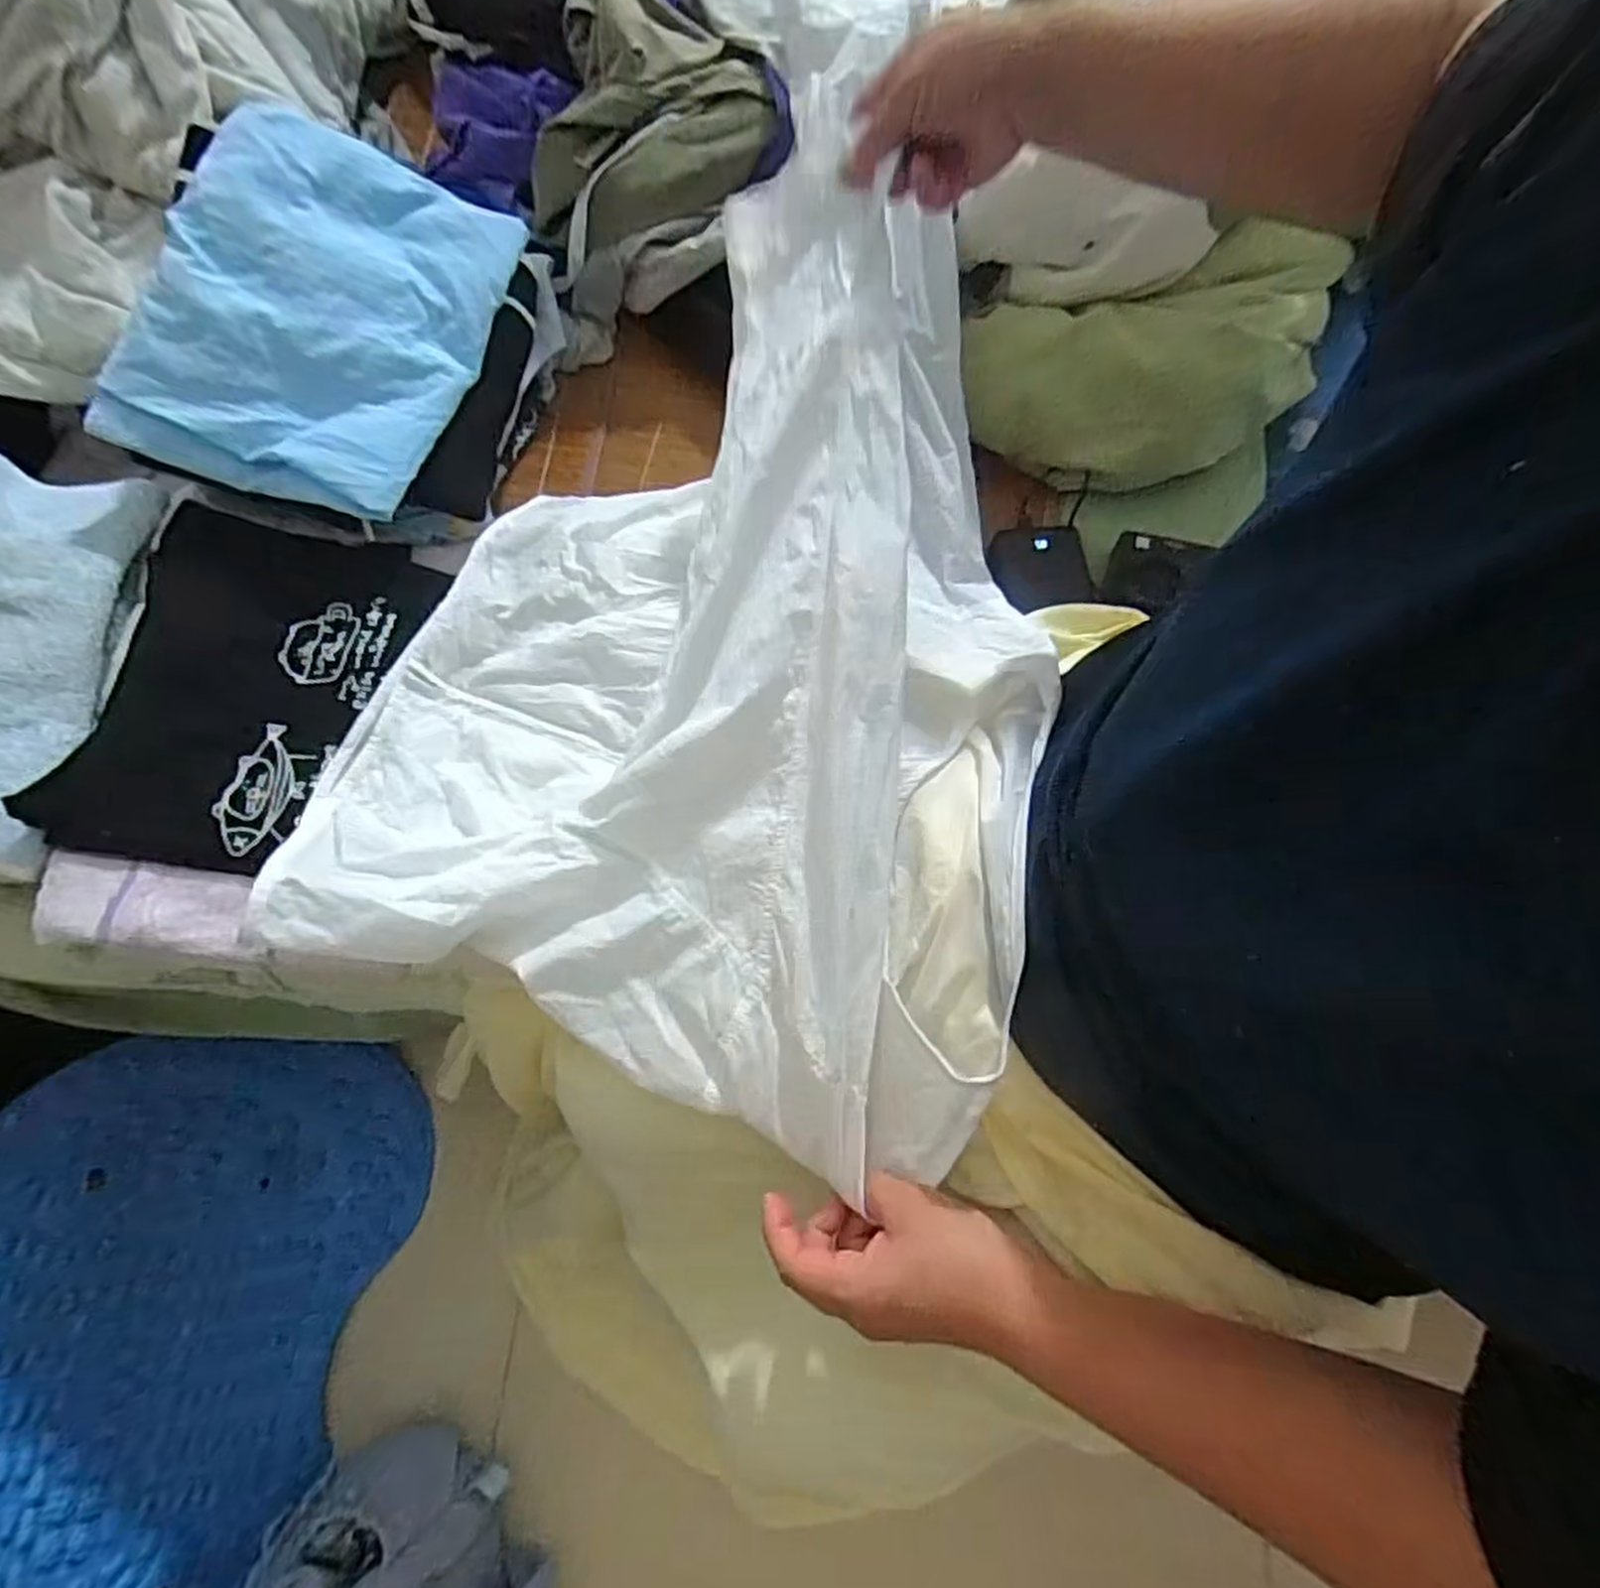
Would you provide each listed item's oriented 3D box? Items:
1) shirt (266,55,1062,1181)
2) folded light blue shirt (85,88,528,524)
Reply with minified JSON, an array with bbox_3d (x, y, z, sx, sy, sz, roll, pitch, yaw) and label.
[{"bbox_3d":[-0.032,-0.119,0.501,0.439,0.167,0.566,21,75,6],"label":"shirt"},{"bbox_3d":[-0.338,-0.336,0.555,0.213,0.026,0.253,16,86,-12],"label":"folded light blue shirt"}]

